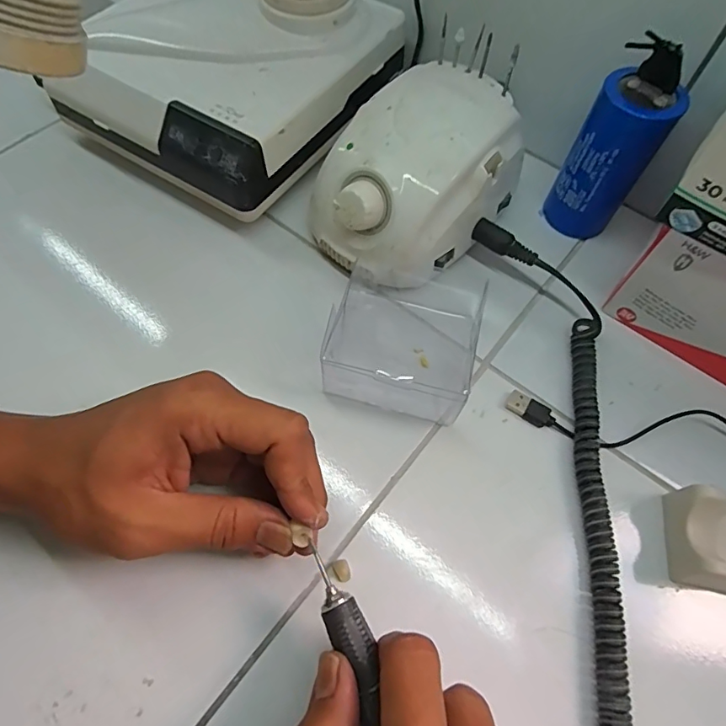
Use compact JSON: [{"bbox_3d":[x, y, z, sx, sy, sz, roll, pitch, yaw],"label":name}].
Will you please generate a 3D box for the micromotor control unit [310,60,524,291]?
[{"bbox_3d":[0.036,-0.123,0.327,0.101,0.086,0.139,39,68,14],"label":"micromotor control unit"}]

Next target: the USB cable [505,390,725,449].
[{"bbox_3d":[0.169,0.038,0.285,0.162,0.009,0.030,10,64,2],"label":"USB cable"}]

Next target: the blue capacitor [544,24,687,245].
[{"bbox_3d":[0.163,-0.139,0.317,0.040,0.121,0.048,-34,71,-18],"label":"blue capacitor"}]

